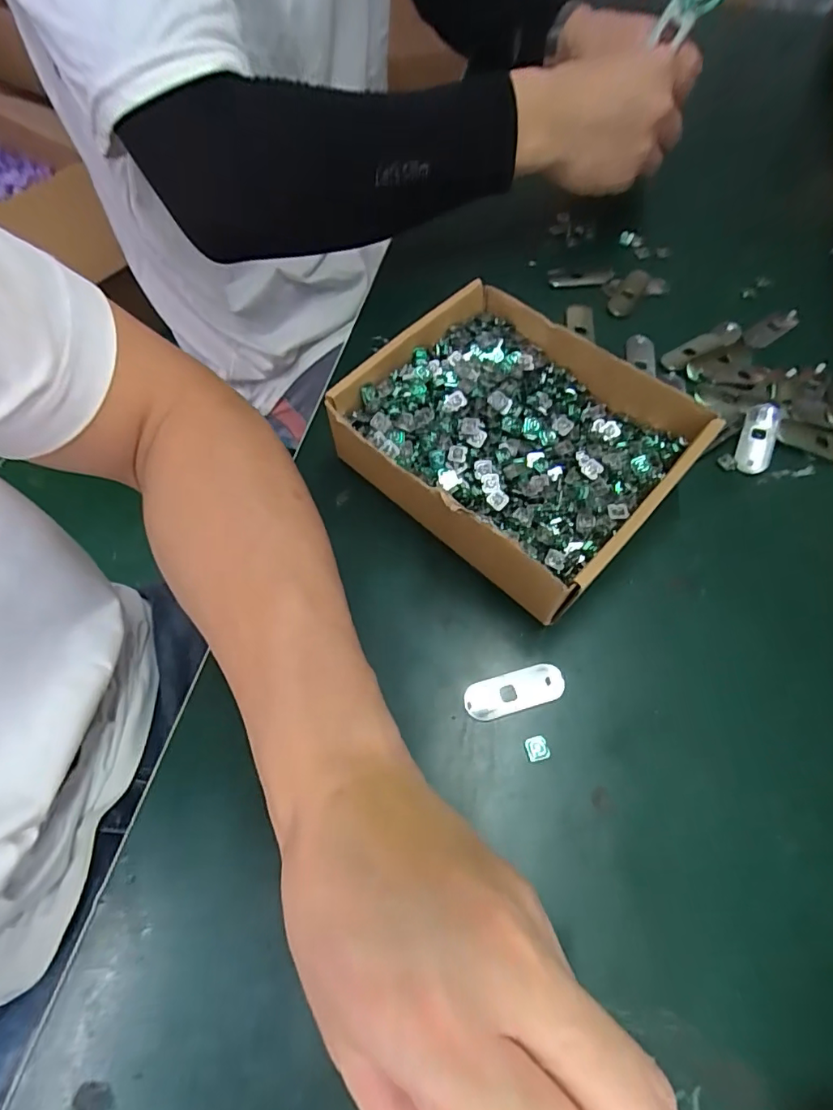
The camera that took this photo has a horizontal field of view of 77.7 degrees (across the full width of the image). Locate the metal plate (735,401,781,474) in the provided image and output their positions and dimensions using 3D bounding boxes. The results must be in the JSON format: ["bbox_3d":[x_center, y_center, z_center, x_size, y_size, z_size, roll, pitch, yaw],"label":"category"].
[{"bbox_3d":[0.210,-0.073,0.318,0.020,0.006,0.052,21,65,11],"label":"metal plate"}]

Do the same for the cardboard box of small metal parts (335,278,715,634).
[{"bbox_3d":[0.053,-0.065,0.291,0.168,0.054,0.152,38,69,18],"label":"cardboard box of small metal parts"}]

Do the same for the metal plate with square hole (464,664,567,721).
[{"bbox_3d":[0.048,0.067,0.252,0.049,0.004,0.018,-14,63,-7],"label":"metal plate with square hole"}]

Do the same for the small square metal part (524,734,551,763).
[{"bbox_3d":[0.056,0.090,0.240,0.010,0.004,0.011,-13,63,-6],"label":"small square metal part"}]

